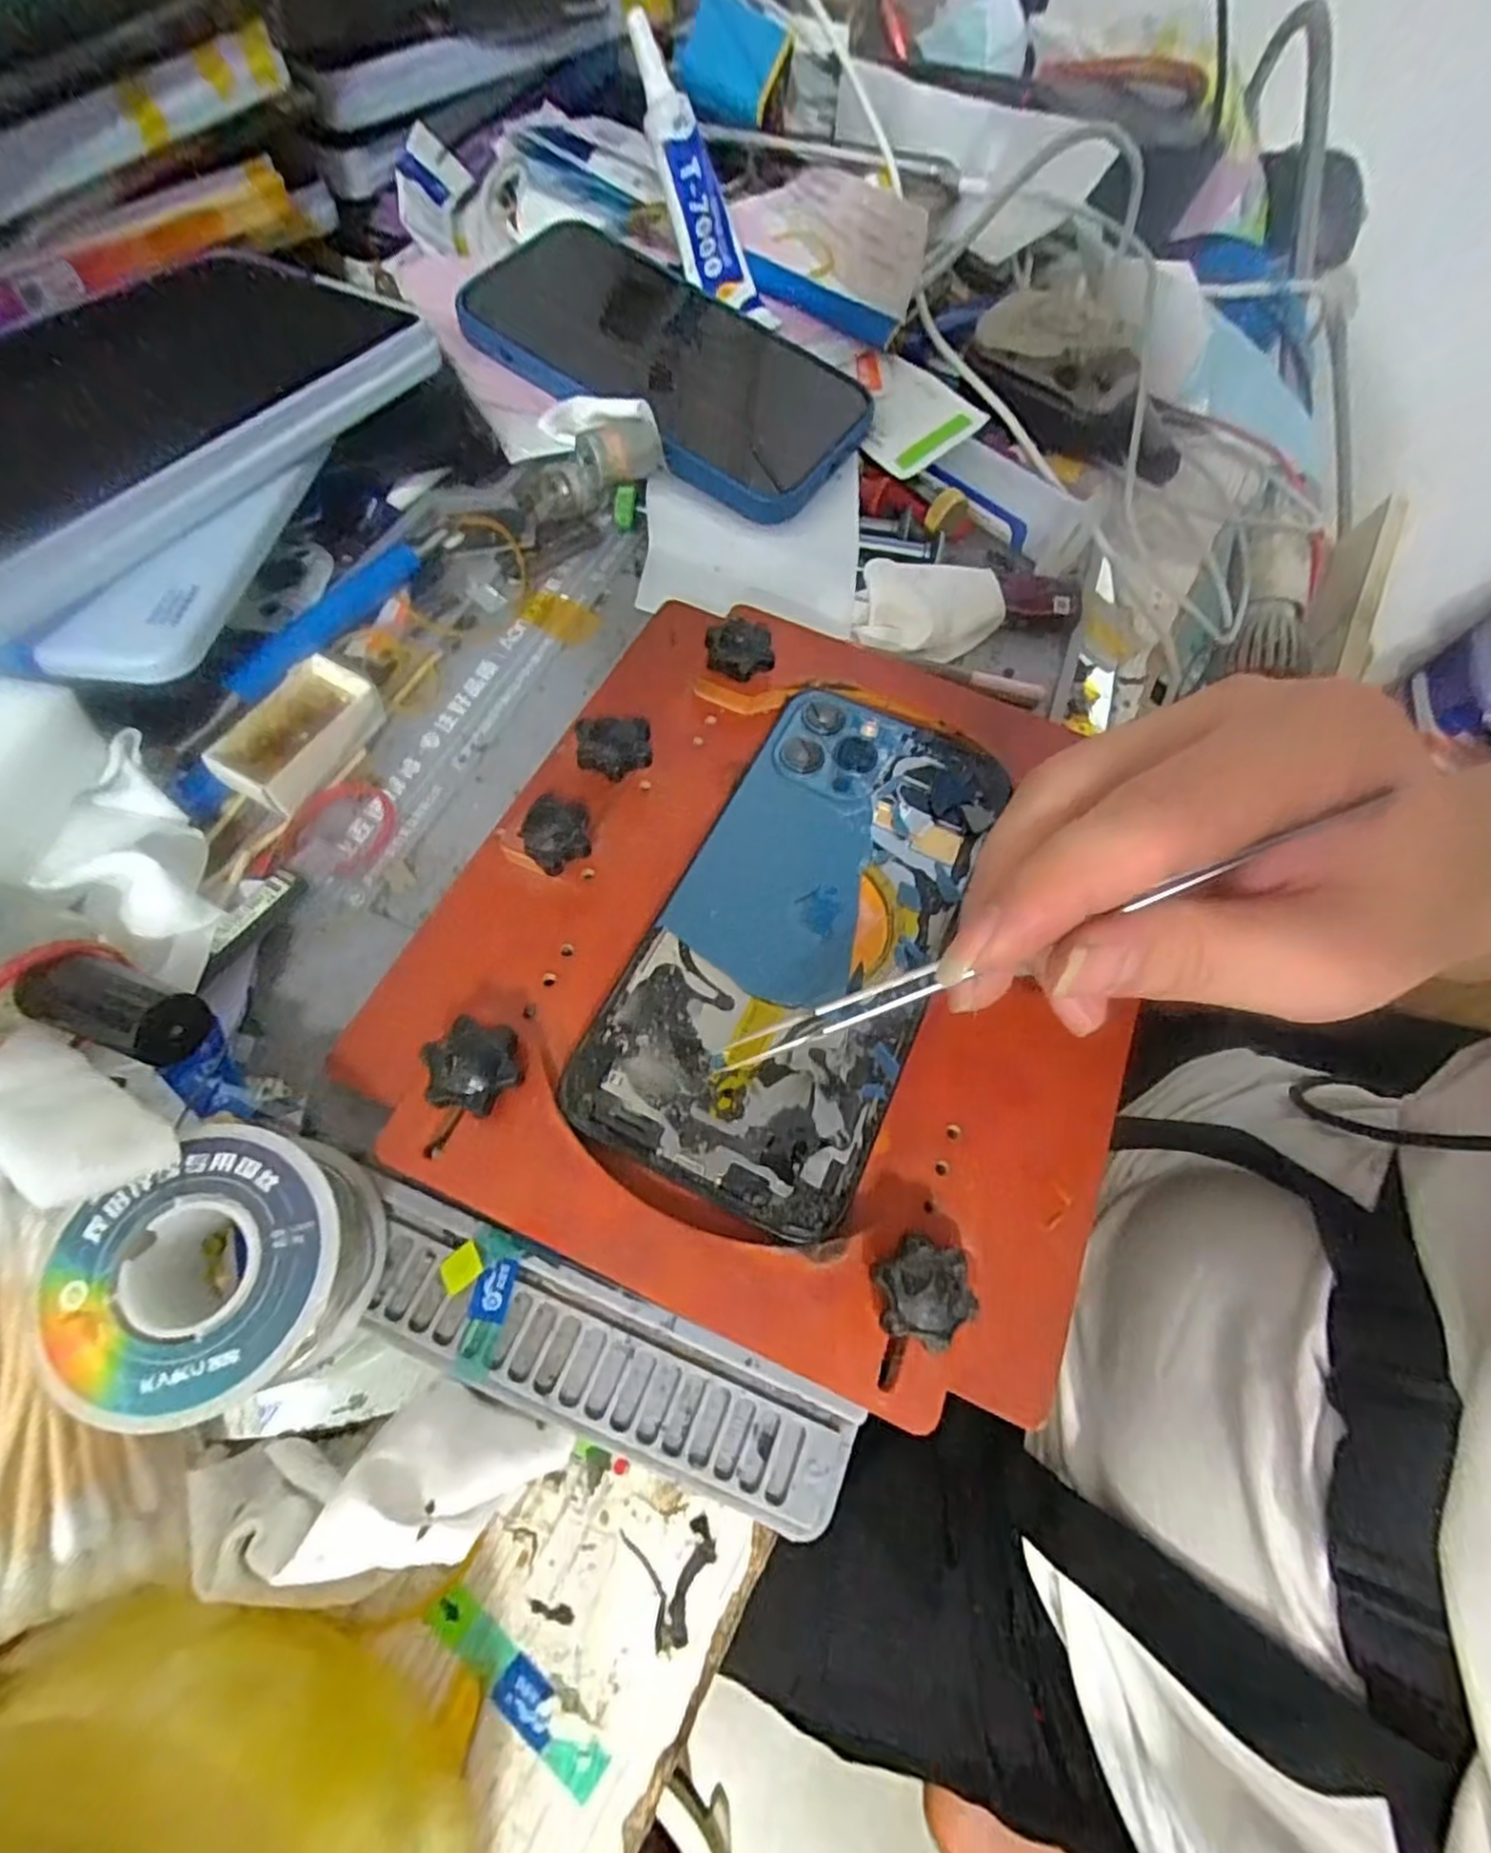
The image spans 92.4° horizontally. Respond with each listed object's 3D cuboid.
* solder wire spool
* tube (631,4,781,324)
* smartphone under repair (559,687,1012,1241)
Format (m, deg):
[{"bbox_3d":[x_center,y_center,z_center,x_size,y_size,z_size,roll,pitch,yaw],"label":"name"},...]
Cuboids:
[{"bbox_3d":[-0.109,0.073,0.150,0.051,0.028,0.049,2,68,-5],"label":"solder wire spool"},{"bbox_3d":[-0.021,-0.294,0.289,0.028,0.097,0.020,1,56,33],"label":"tube"},{"bbox_3d":[0.019,-0.004,0.205,0.074,0.010,0.161,25,68,5],"label":"smartphone under repair"}]

